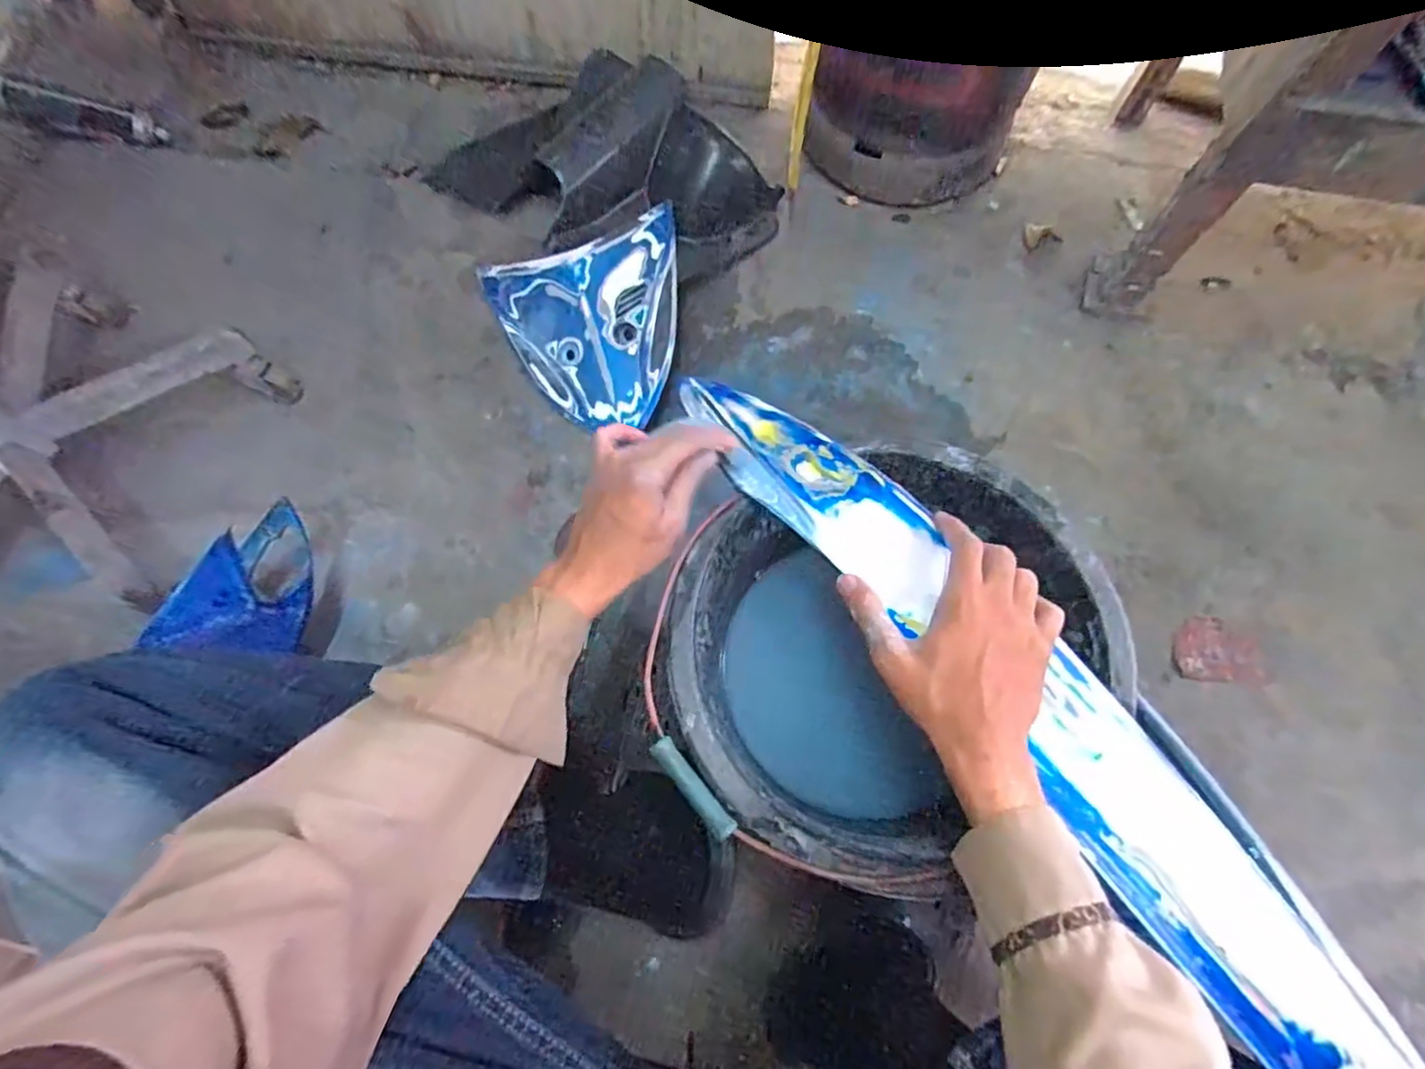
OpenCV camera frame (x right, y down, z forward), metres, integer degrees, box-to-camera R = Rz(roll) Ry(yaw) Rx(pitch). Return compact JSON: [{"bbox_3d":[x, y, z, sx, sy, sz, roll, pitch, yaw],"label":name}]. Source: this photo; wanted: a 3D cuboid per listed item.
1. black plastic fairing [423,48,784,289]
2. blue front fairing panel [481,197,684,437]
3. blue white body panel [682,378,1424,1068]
[{"bbox_3d":[-0.126,-0.490,0.903,0.397,0.134,0.273,30,74,12],"label":"black plastic fairing"},{"bbox_3d":[-0.141,-0.261,0.831,0.261,0.091,0.306,-18,70,-5],"label":"blue front fairing panel"},{"bbox_3d":[0.211,0.104,0.463,0.109,0.066,0.685,-40,76,-12],"label":"blue white body panel"}]

